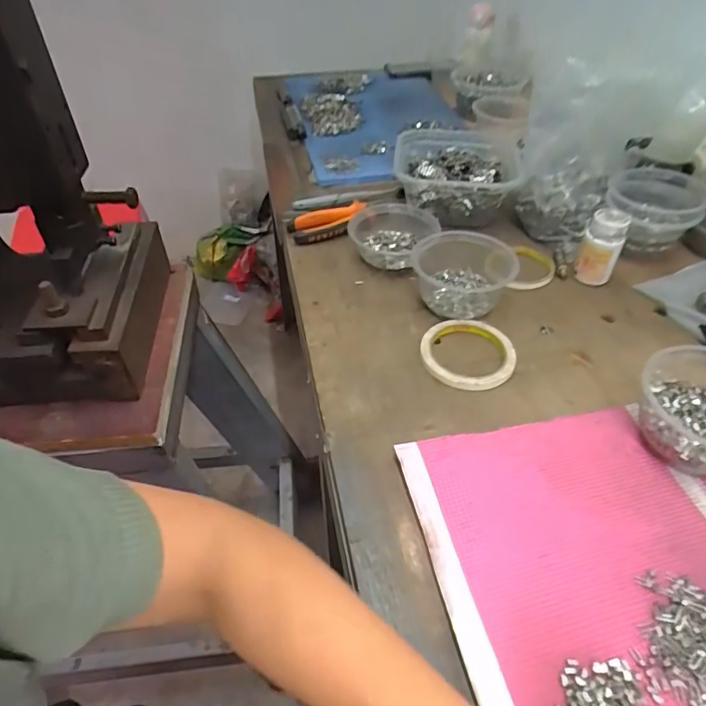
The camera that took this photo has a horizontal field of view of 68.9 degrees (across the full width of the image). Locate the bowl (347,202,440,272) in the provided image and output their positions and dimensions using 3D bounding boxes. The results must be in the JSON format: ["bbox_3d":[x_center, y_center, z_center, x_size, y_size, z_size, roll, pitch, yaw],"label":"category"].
[{"bbox_3d":[0.053,-0.155,0.677,0.113,0.049,0.127,10,45,10],"label":"bowl"}]

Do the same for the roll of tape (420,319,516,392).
[{"bbox_3d":[0.123,-0.001,0.549,0.097,0.009,0.097,0,44,0],"label":"roll of tape"}]

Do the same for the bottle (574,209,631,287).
[{"bbox_3d":[0.301,-0.127,0.623,0.042,0.086,0.033,21,48,21],"label":"bottle"}]

